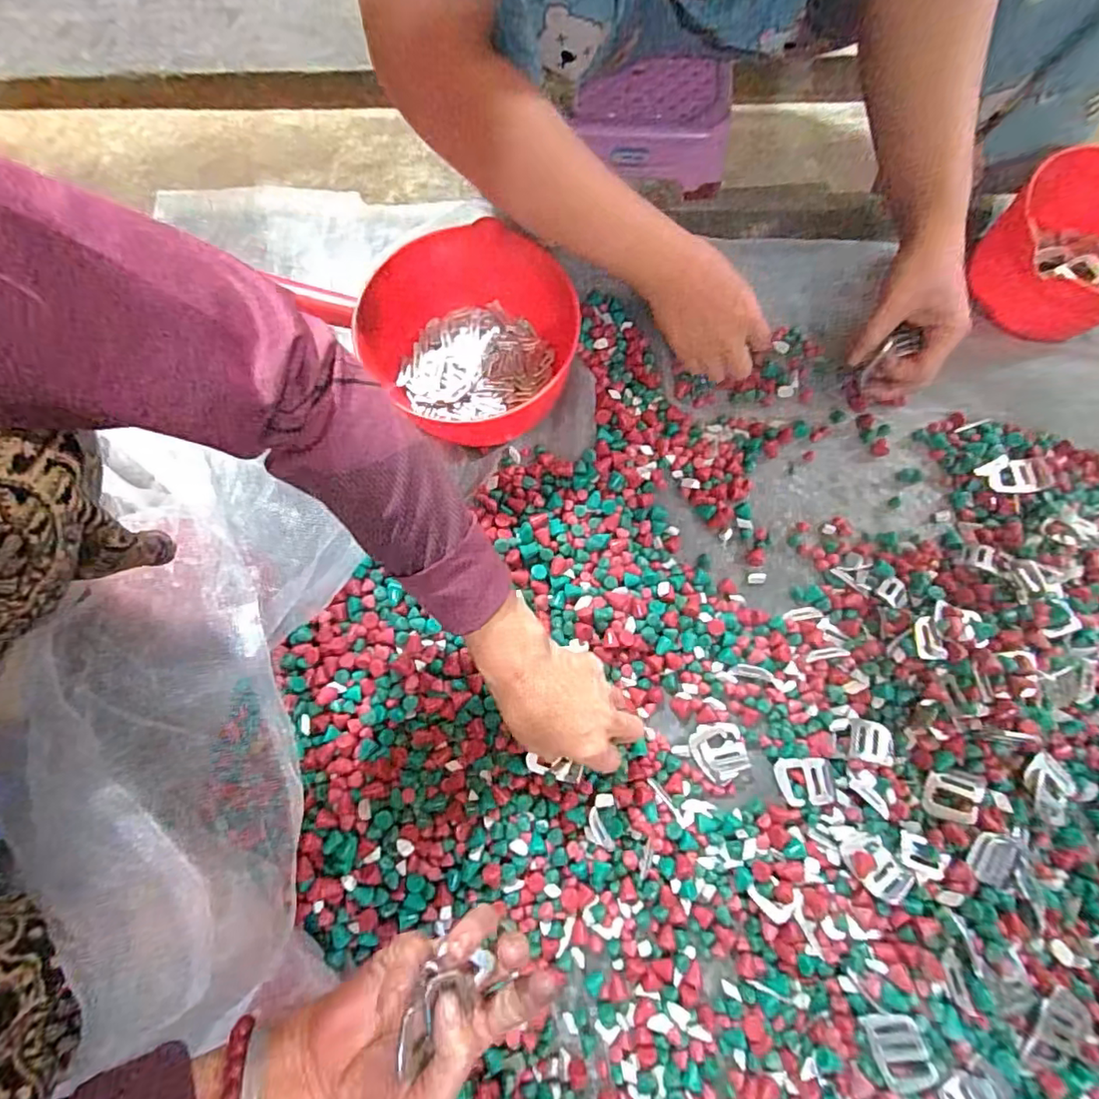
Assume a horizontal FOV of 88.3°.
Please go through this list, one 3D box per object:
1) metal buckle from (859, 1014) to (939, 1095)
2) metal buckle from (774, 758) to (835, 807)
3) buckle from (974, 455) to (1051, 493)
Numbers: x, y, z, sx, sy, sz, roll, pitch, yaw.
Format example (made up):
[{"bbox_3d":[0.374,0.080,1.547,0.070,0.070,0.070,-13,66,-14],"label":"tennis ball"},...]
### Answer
[{"bbox_3d":[0.231,0.333,0.374,0.033,0.004,0.043,-28,70,21],"label":"metal buckle"},{"bbox_3d":[0.200,0.181,0.443,0.041,0.005,0.035,-3,75,1],"label":"metal buckle"},{"bbox_3d":[0.409,-0.065,0.497,0.060,0.011,0.034,3,75,3],"label":"buckle"}]

